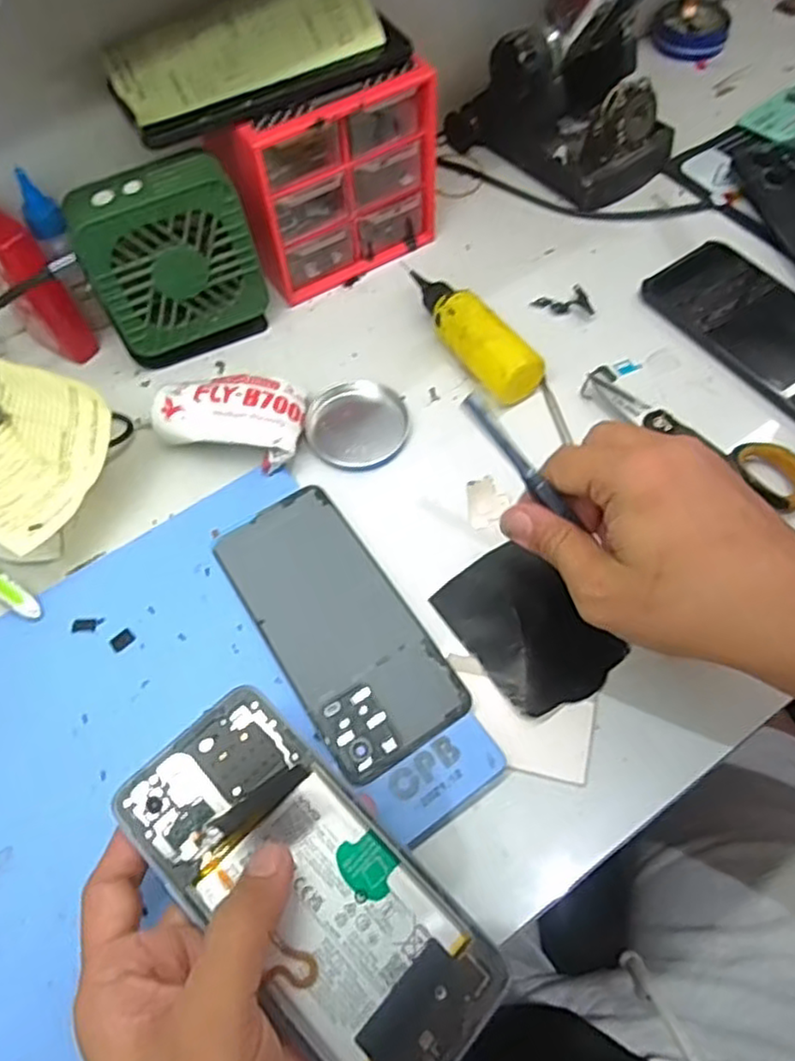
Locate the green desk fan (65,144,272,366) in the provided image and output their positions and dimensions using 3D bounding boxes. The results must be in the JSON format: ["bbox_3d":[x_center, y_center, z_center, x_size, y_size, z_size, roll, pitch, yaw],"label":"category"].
[{"bbox_3d":[-0.139,-0.163,0.429,0.099,0.111,0.045,-22,63,-11],"label":"green desk fan"}]

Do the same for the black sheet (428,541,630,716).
[{"bbox_3d":[0.068,0.051,0.367,0.065,0.010,0.091,-32,65,-16],"label":"black sheet"}]

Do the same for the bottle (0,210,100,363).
[{"bbox_3d":[-0.231,-0.157,0.425,0.034,0.117,0.046,-37,66,-17],"label":"bottle"}]

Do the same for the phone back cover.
[{"bbox_3d":[-0.033,0.047,0.368,0.072,0.009,0.159,-30,65,-15],"label":"phone back cover"}]

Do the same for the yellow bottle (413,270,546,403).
[{"bbox_3d":[0.045,-0.130,0.449,0.034,0.035,0.121,-31,65,-15],"label":"yellow bottle"}]

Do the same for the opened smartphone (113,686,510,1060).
[{"bbox_3d":[-0.036,0.143,0.276,0.071,0.010,0.161,-41,73,-19],"label":"opened smartphone"}]

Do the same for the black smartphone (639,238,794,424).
[{"bbox_3d":[0.247,-0.131,0.447,0.083,0.017,0.164,-32,65,-16],"label":"black smartphone"}]

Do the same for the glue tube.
[{"bbox_3d":[-0.101,-0.067,0.421,0.087,0.032,0.059,4,61,4],"label":"glue tube"}]

